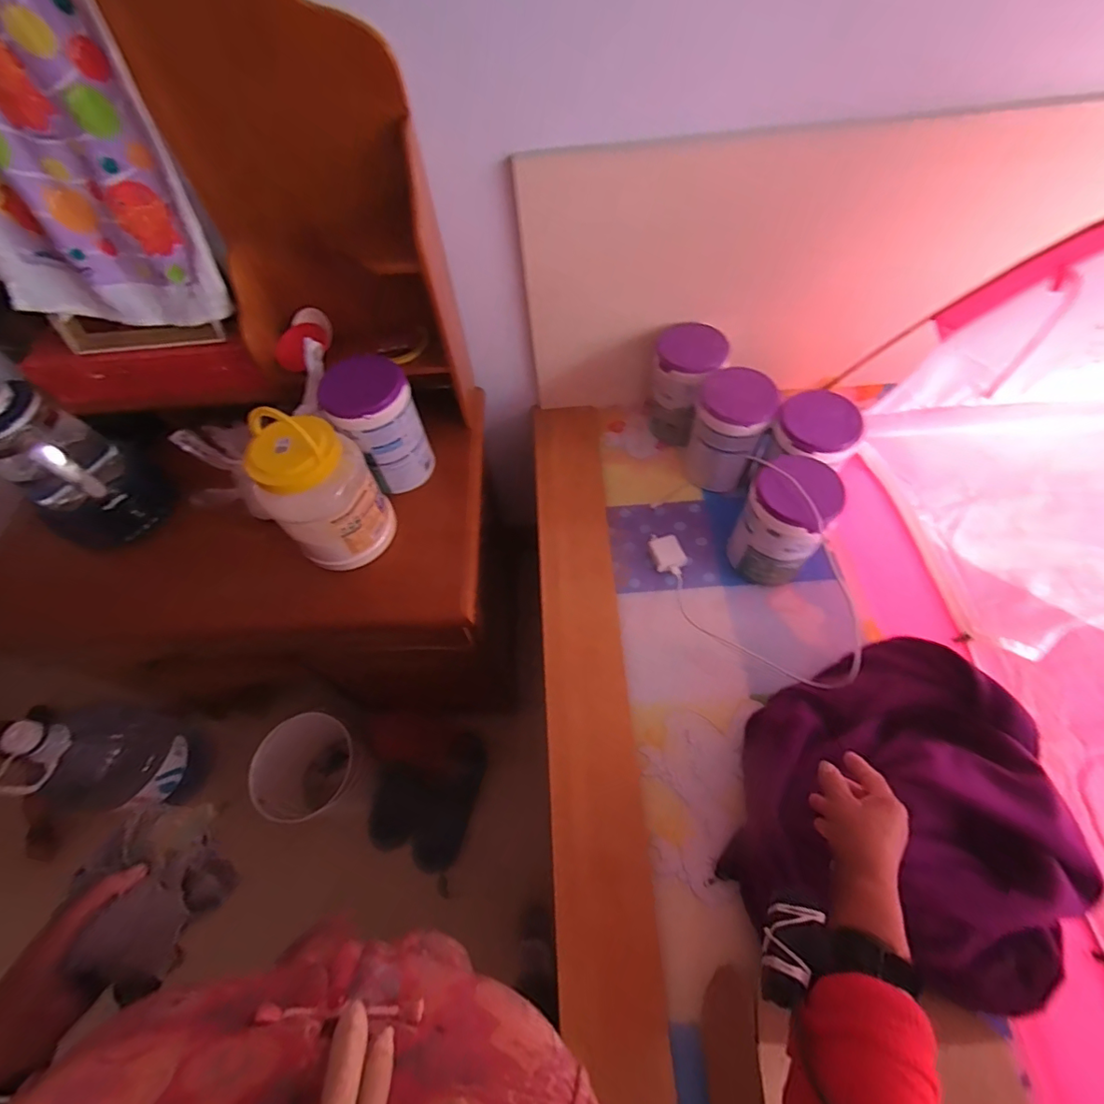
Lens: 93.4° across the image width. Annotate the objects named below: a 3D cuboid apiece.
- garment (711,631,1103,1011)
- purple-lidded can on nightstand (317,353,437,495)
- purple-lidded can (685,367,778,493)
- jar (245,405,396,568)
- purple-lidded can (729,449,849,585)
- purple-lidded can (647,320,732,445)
[{"bbox_3d":[0.399,0.294,0.616,0.310,0.159,0.381,10,60,8],"label":"garment"},{"bbox_3d":[-0.285,-0.204,0.845,0.115,0.197,0.122,-2,59,3],"label":"purple-lidded can on nightstand"},{"bbox_3d":[0.307,-0.206,0.921,0.118,0.210,0.118,-2,59,3],"label":"purple-lidded can"},{"bbox_3d":[-0.335,-0.082,0.760,0.153,0.228,0.121,-35,63,-15],"label":"jar"},{"bbox_3d":[0.368,-0.045,0.822,0.123,0.208,0.116,-2,59,3],"label":"purple-lidded can"},{"bbox_3d":[0.241,-0.299,0.973,0.121,0.220,0.128,-2,59,3],"label":"purple-lidded can"}]

